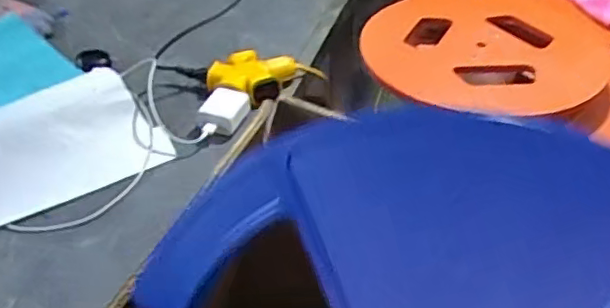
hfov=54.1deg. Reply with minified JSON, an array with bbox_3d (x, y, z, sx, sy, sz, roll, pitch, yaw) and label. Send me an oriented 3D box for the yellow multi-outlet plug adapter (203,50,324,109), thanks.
[{"bbox_3d":[-0.049,-0.098,0.795,0.159,0.044,0.098,-4,41,-2],"label":"yellow multi-outlet plug adapter"}]

